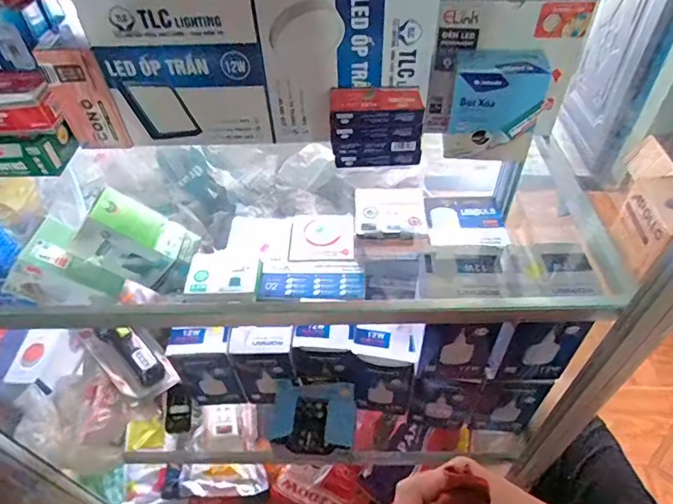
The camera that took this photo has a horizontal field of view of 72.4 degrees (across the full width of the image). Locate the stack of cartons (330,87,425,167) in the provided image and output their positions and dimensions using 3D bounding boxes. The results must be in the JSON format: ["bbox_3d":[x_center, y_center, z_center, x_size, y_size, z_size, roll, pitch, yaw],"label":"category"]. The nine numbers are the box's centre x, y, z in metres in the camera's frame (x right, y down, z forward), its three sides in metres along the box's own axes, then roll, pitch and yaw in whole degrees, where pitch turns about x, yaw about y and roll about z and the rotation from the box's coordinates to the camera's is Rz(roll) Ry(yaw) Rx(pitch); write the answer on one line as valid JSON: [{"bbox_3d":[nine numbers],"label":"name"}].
[{"bbox_3d":[0.046,-0.145,0.529,0.100,0.079,0.049,0,47,2],"label":"stack of cartons"}]

